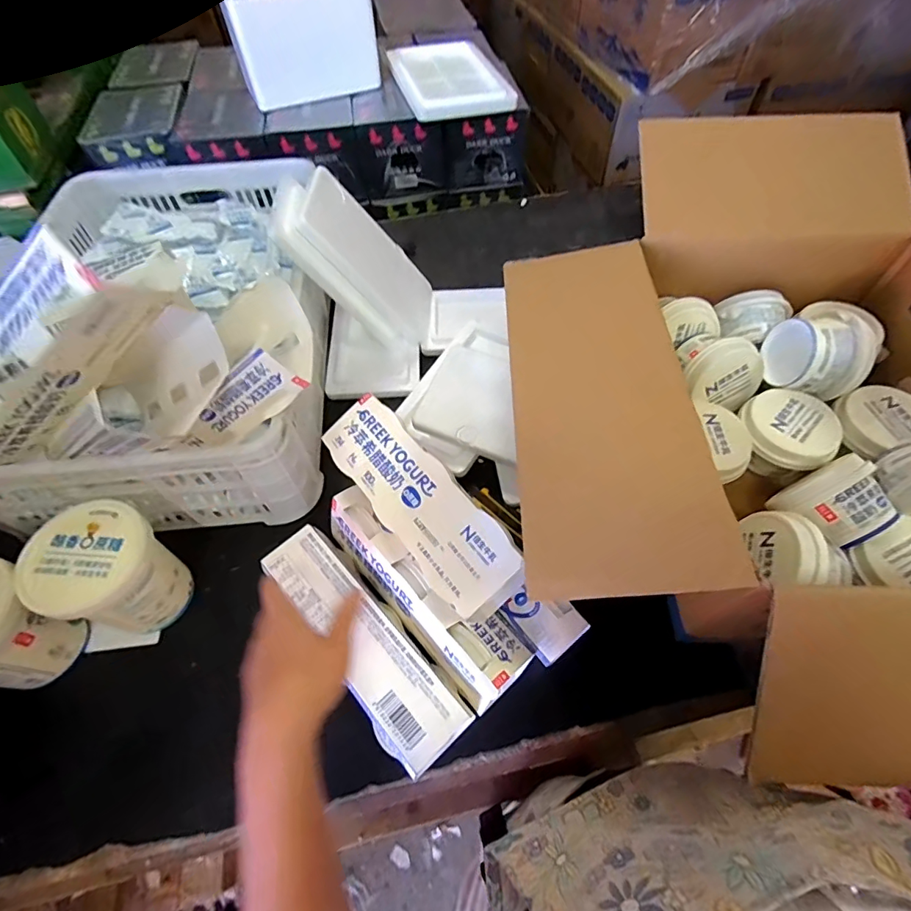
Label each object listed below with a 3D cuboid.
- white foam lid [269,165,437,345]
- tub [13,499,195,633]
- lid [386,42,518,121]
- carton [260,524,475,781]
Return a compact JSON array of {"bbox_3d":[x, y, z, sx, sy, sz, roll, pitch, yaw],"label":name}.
[{"bbox_3d":[-0.135,-0.292,0.714,0.036,0.270,0.172,-9,56,38],"label":"white foam lid"},{"bbox_3d":[-0.372,0.129,0.520,0.111,0.130,0.114,-1,56,1],"label":"tub"},{"bbox_3d":[-0.019,-0.874,1.092,0.226,0.038,0.345,-14,57,-8],"label":"lid"},{"bbox_3d":[-0.101,0.196,0.513,0.083,0.057,0.274,-37,63,-21],"label":"carton"}]

